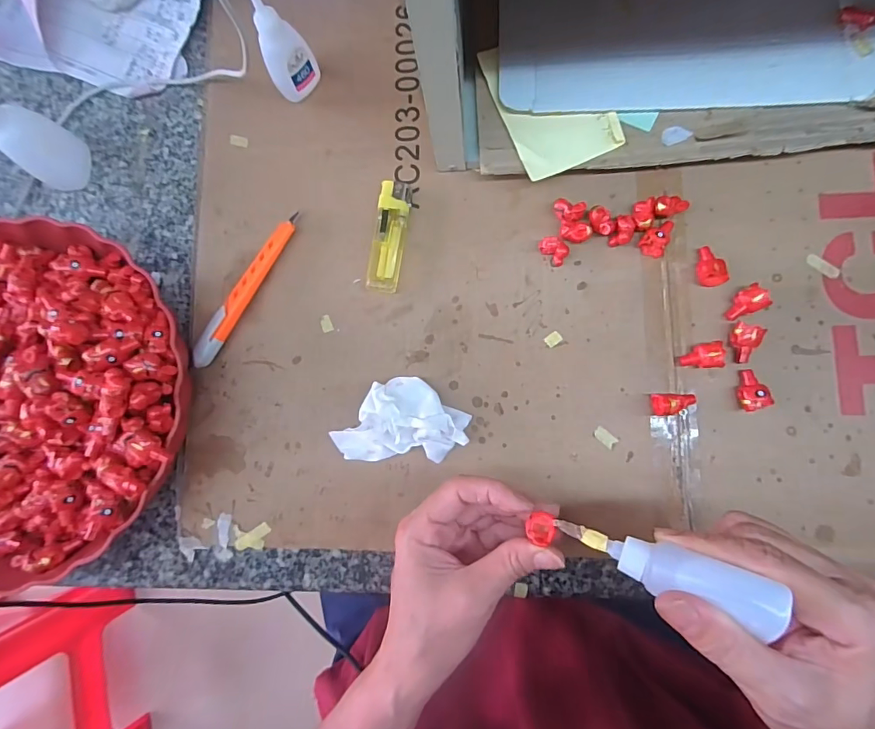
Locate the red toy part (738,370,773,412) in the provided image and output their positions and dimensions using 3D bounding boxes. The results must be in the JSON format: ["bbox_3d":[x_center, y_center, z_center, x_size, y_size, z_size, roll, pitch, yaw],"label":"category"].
[{"bbox_3d":[0.199,0.016,0.289,0.015,0.014,0.026,-9,85,7],"label":"red toy part"}]

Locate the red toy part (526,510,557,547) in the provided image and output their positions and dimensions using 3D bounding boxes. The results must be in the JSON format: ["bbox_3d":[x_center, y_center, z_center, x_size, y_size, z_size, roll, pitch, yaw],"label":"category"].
[{"bbox_3d":[0.054,0.085,0.238,0.013,0.008,0.015,5,86,8],"label":"red toy part"}]

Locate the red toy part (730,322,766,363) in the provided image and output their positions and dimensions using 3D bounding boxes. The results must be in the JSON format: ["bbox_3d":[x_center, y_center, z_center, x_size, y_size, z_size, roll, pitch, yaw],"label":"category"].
[{"bbox_3d":[0.196,-0.014,0.293,0.017,0.013,0.022,21,89,9],"label":"red toy part"}]

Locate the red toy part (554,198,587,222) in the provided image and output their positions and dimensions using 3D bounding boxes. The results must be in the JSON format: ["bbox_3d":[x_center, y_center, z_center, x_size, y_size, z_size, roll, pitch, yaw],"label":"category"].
[{"bbox_3d":[0.090,-0.105,0.315,0.021,0.011,0.016,21,89,9],"label":"red toy part"}]

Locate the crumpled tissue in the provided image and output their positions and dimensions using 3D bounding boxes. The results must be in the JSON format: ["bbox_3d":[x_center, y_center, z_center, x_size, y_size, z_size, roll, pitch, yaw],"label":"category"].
[{"bbox_3d":[-0.024,0.037,0.306,0.086,0.027,0.055,1,86,8],"label":"crumpled tissue"}]

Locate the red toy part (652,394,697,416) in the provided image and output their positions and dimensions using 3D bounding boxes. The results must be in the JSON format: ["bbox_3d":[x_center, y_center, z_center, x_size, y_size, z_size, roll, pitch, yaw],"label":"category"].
[{"bbox_3d":[0.151,0.025,0.291,0.024,0.017,0.013,-3,85,7],"label":"red toy part"}]

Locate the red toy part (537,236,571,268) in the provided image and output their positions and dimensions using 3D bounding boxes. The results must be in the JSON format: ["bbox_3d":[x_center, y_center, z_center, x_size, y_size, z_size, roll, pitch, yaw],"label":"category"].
[{"bbox_3d":[0.080,-0.079,0.314,0.021,0.013,0.016,26,90,9],"label":"red toy part"}]

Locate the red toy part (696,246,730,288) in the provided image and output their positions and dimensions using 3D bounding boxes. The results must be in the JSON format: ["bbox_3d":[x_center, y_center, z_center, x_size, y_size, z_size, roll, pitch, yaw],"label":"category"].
[{"bbox_3d":[0.179,-0.064,0.301,0.016,0.012,0.027,-24,83,5],"label":"red toy part"}]

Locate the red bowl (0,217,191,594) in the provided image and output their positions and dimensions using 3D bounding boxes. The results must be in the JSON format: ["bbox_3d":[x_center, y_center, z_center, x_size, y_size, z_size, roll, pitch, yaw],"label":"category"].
[{"bbox_3d":[-0.287,0.020,0.318,0.233,0.074,0.235,-1,86,8],"label":"red bowl"}]

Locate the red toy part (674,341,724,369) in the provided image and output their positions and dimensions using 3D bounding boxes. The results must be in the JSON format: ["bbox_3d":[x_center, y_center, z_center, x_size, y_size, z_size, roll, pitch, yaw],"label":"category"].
[{"bbox_3d":[0.168,-0.005,0.293,0.025,0.015,0.016,-5,85,7],"label":"red toy part"}]

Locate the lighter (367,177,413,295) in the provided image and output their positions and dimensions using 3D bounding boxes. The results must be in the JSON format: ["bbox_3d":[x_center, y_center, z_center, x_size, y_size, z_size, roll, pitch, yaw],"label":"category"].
[{"bbox_3d":[-0.034,-0.092,0.329,0.022,0.009,0.079,9,87,8],"label":"lighter"}]

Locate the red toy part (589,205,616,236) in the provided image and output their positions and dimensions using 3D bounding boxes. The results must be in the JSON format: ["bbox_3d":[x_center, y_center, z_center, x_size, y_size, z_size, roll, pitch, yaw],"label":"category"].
[{"bbox_3d":[0.112,-0.097,0.312,0.014,0.012,0.021,-25,83,5],"label":"red toy part"}]

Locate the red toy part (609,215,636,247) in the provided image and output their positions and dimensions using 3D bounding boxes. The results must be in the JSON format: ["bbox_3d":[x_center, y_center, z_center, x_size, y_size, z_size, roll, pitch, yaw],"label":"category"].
[{"bbox_3d":[0.126,-0.090,0.310,0.013,0.011,0.020,18,88,9],"label":"red toy part"}]

